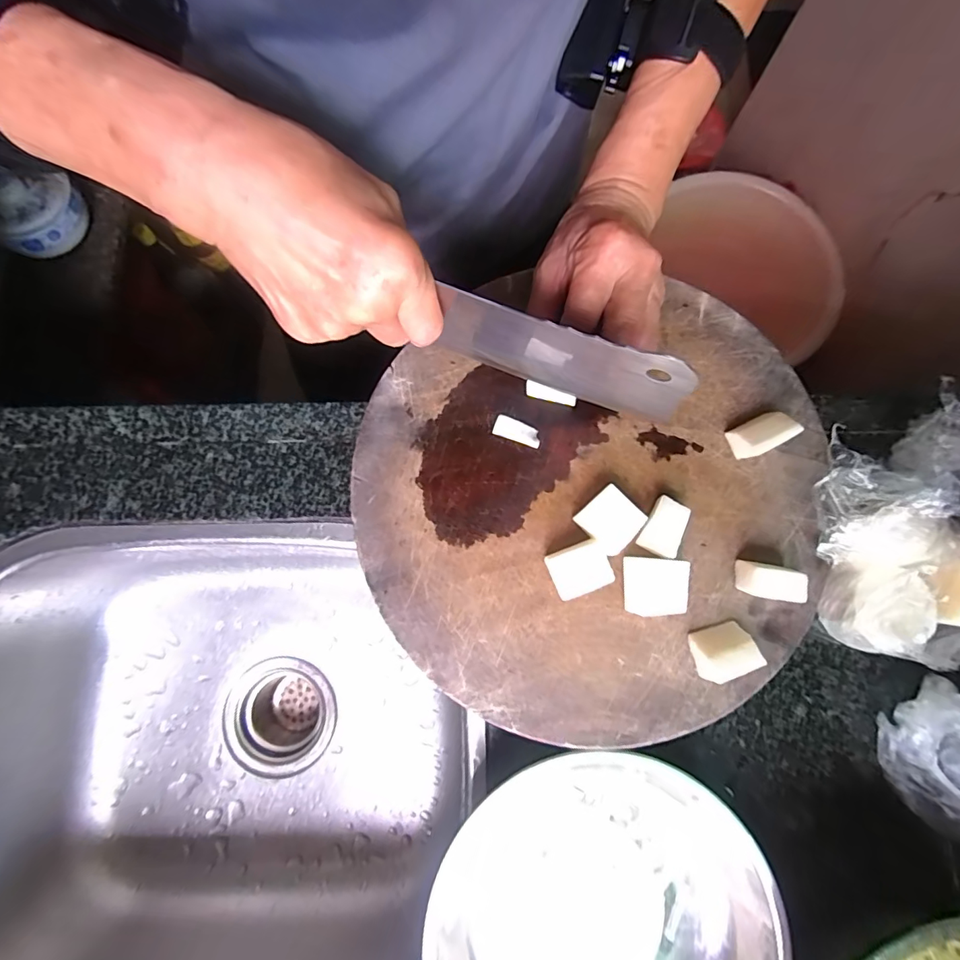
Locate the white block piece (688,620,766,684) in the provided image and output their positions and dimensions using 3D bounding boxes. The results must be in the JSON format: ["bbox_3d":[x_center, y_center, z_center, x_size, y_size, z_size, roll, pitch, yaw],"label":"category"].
[{"bbox_3d":[0.145,0.101,0.283,0.034,0.020,0.026,-22,80,-5],"label":"white block piece"}]

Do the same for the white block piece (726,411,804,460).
[{"bbox_3d":[0.178,-0.029,0.301,0.033,0.025,0.021,-23,80,-5],"label":"white block piece"}]

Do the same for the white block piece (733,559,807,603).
[{"bbox_3d":[0.175,0.063,0.289,0.033,0.022,0.020,14,80,2],"label":"white block piece"}]

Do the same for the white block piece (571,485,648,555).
[{"bbox_3d":[0.080,0.026,0.295,0.032,0.020,0.033,-43,83,-8],"label":"white block piece"}]

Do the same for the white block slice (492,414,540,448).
[{"bbox_3d":[0.025,-0.032,0.313,0.031,0.004,0.014,18,80,3],"label":"white block slice"}]

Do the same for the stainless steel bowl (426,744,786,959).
[{"bbox_3d":[0.072,0.275,0.289,0.195,0.044,0.184,0,79,-1],"label":"stainless steel bowl"}]

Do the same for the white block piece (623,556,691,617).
[{"bbox_3d":[0.108,0.066,0.292,0.036,0.015,0.034,4,79,0],"label":"white block piece"}]

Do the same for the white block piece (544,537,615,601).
[{"bbox_3d":[0.060,0.054,0.291,0.033,0.021,0.029,-21,80,-4],"label":"white block piece"}]

